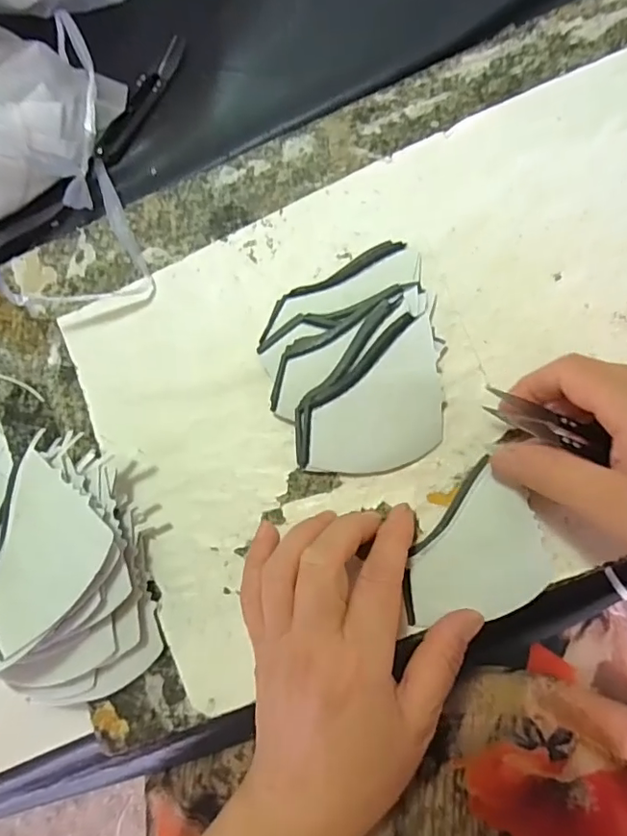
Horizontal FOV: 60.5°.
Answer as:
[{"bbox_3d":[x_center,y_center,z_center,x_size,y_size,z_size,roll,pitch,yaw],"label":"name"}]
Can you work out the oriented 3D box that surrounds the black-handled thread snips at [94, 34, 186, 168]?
[{"bbox_3d":[-0.115,-0.214,0.361,0.017,0.007,0.101,29,87,9],"label":"black-handled thread snips"}]

